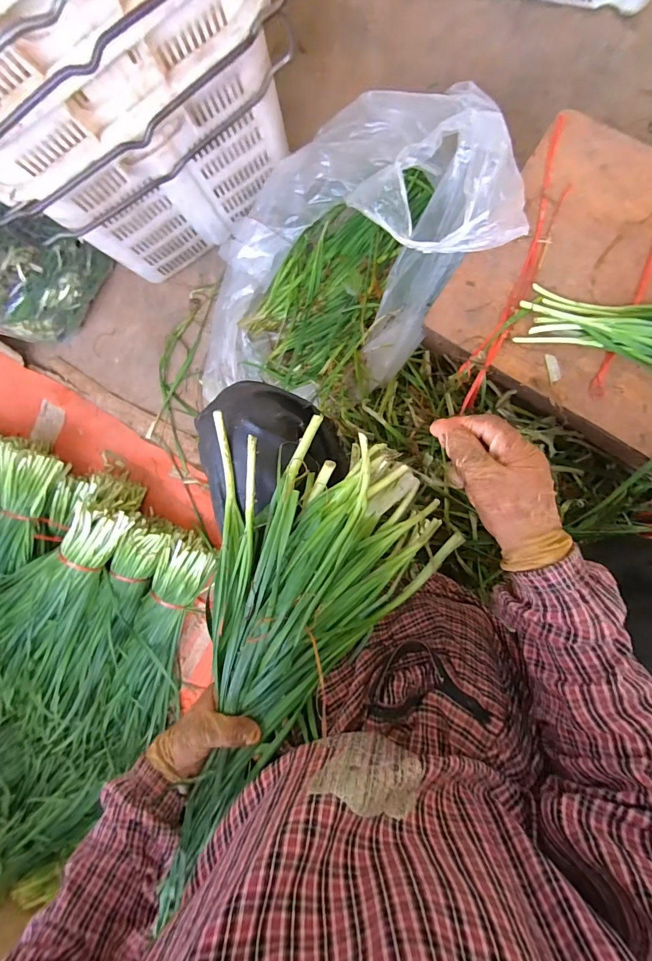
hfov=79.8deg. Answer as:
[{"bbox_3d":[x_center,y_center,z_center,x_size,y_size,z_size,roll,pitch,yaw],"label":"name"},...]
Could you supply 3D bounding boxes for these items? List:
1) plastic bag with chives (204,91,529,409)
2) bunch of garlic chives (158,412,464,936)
[{"bbox_3d":[-0.009,-0.353,0.665,0.536,0.303,0.410,-40,85,8],"label":"plastic bag with chives"},{"bbox_3d":[-0.048,0.164,0.414,0.240,0.085,0.442,25,95,8],"label":"bunch of garlic chives"}]

